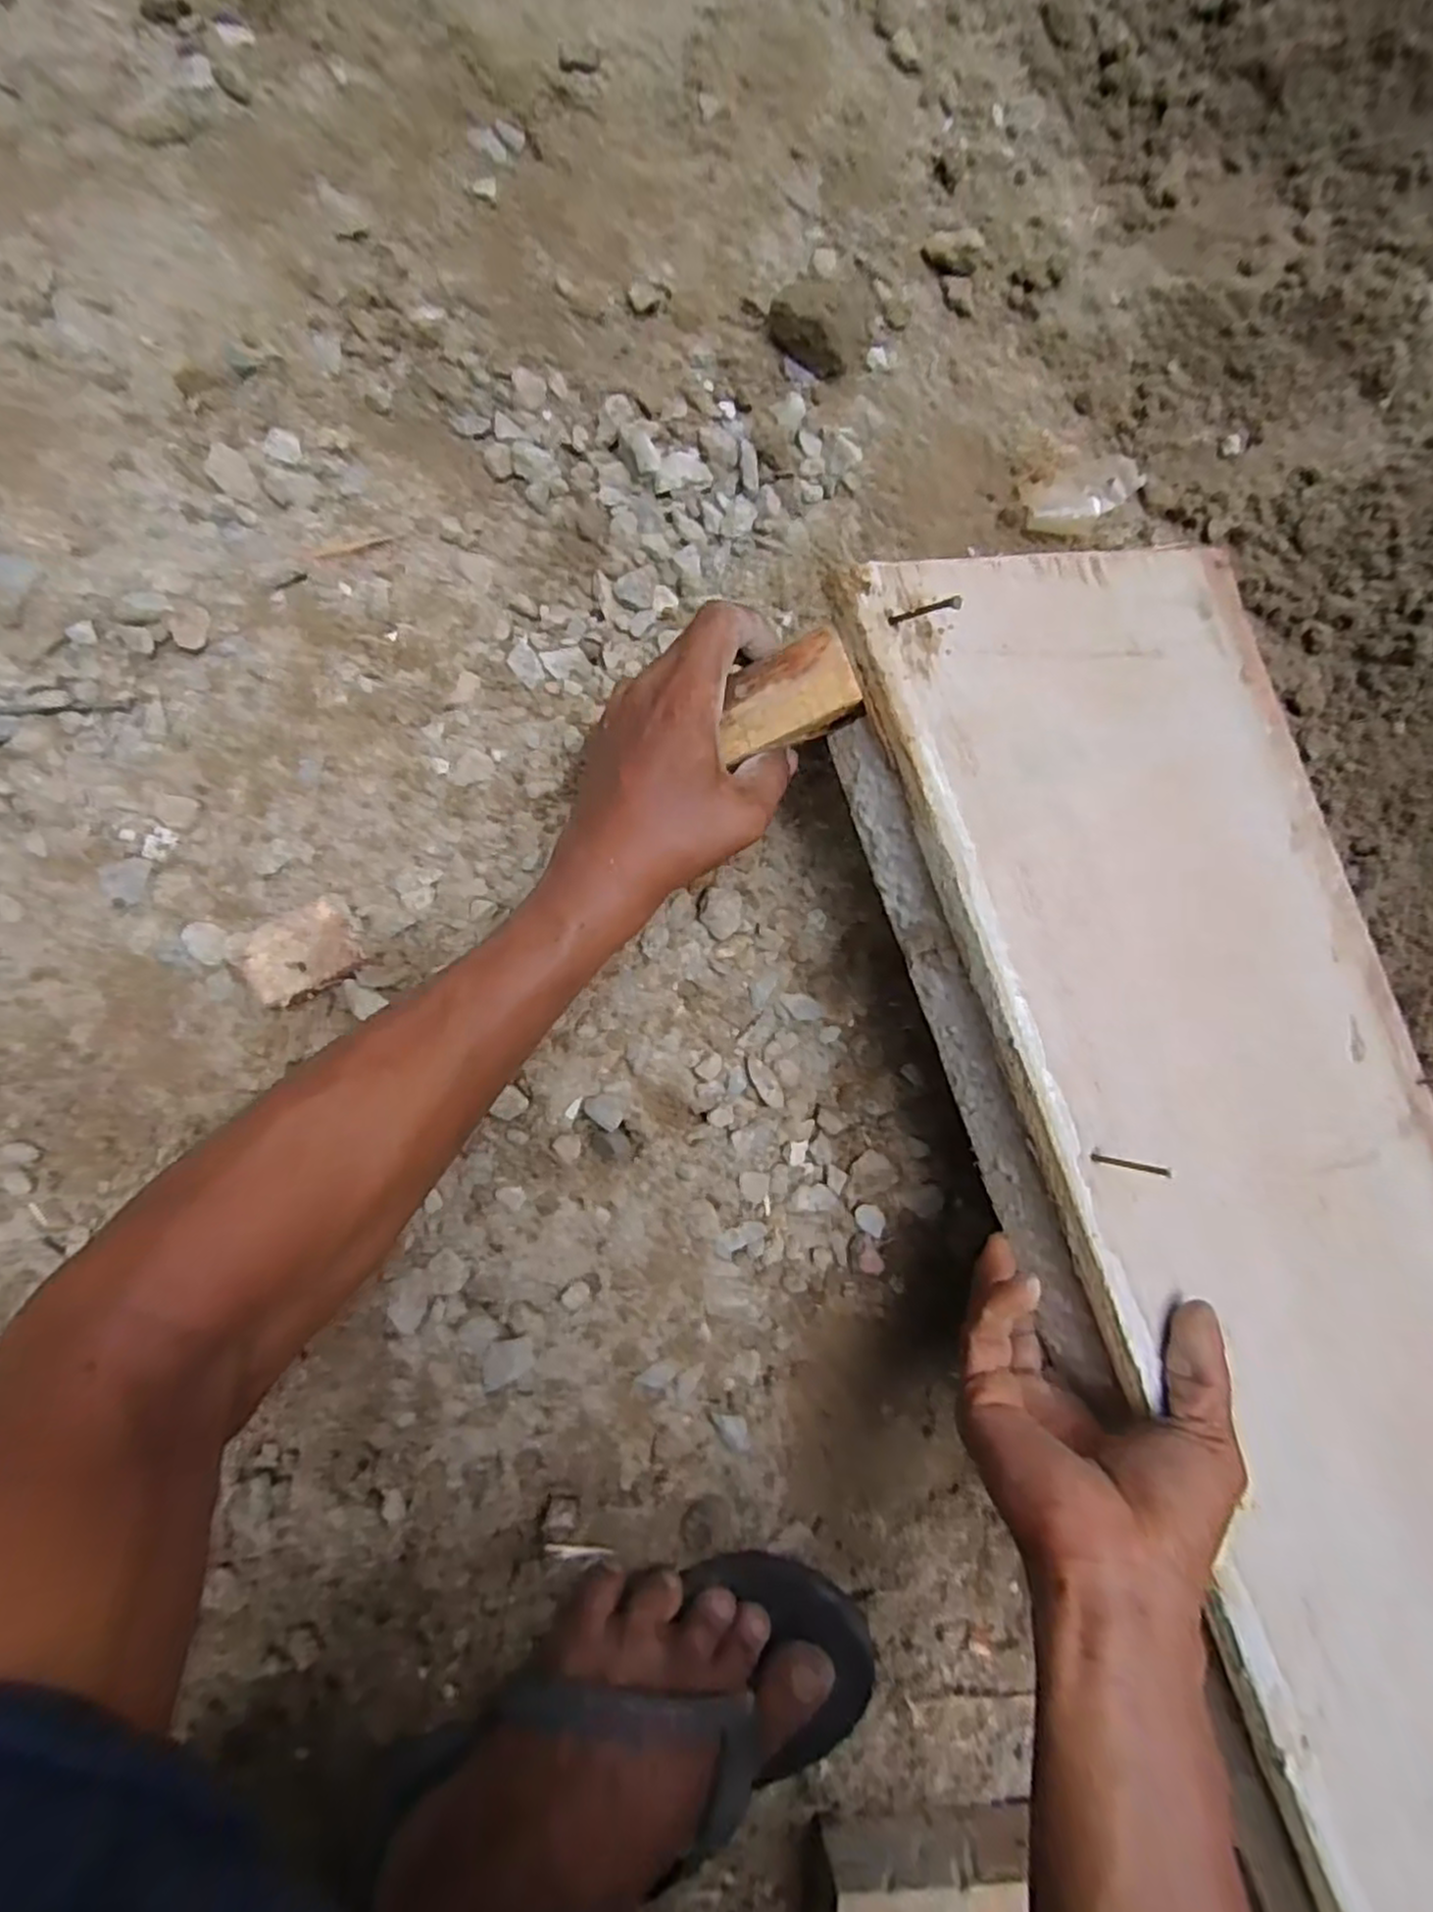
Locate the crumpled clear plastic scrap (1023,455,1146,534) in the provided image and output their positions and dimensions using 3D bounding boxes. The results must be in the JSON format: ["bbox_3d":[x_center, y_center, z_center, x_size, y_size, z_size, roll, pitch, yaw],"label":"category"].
[{"bbox_3d":[0.241,-0.303,0.495,0.093,0.008,0.044,-22,86,-9],"label":"crumpled clear plastic scrap"}]

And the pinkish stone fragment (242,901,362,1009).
[{"bbox_3d":[-0.198,0.000,0.368,0.050,0.019,0.036,-29,87,-9],"label":"pinkish stone fragment"}]

